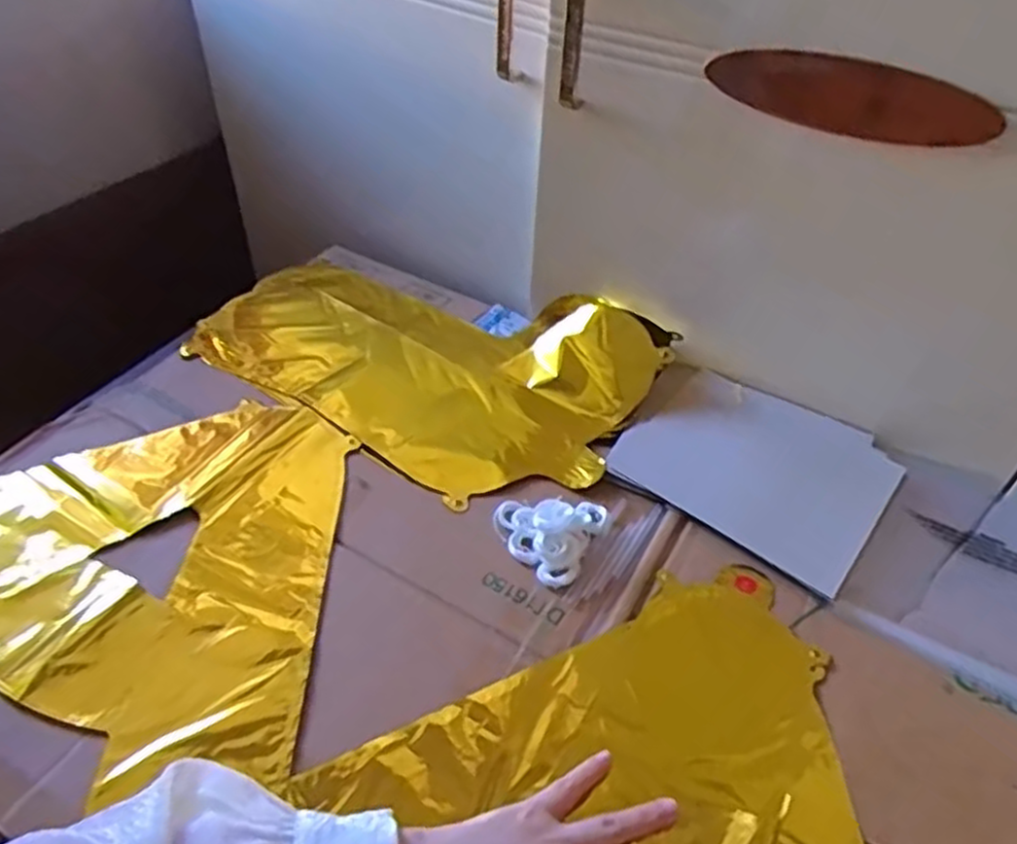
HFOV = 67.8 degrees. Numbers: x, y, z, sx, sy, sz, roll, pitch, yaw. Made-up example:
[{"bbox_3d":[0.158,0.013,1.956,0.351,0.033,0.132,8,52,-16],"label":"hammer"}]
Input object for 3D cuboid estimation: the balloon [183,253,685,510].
[{"bbox_3d":[-0.079,-0.069,0.701,0.401,0.052,0.248,27,51,23],"label":"balloon"}]

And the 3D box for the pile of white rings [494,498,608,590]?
[{"bbox_3d":[0.027,0.077,0.561,0.072,0.020,0.076,22,49,18],"label":"pile of white rings"}]

